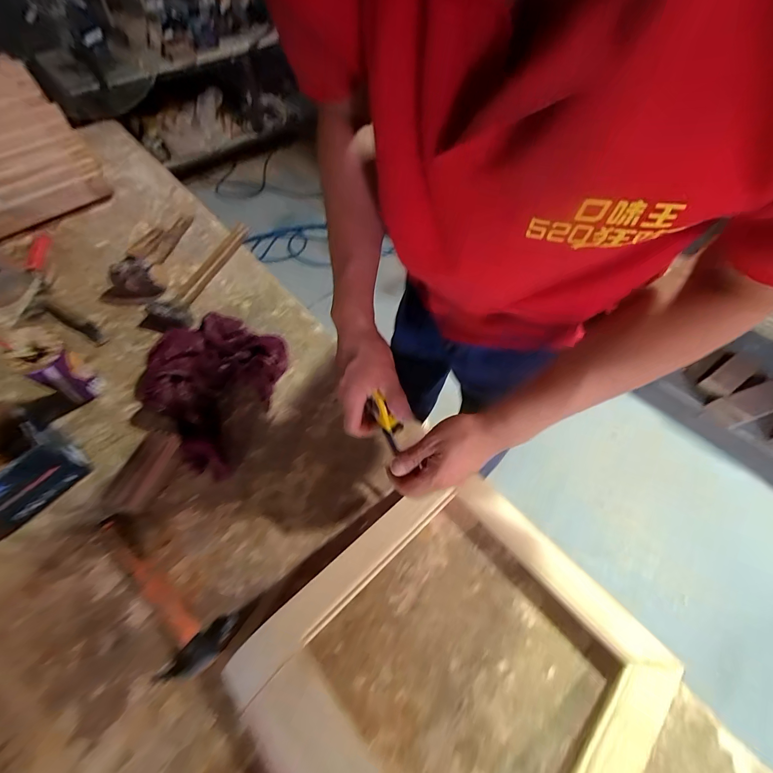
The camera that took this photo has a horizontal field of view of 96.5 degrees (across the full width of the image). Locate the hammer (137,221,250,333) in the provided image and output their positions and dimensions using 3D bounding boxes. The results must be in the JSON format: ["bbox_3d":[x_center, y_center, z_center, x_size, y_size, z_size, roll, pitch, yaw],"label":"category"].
[{"bbox_3d":[-0.482,-0.293,0.887,0.132,0.037,0.393,8,59,7],"label":"hammer"}]

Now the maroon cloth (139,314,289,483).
[{"bbox_3d":[-0.356,-0.011,0.677,0.264,0.062,0.303,14,60,11],"label":"maroon cloth"}]

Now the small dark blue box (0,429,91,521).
[{"bbox_3d":[-0.605,0.127,0.556,0.136,0.120,0.130,30,64,19],"label":"small dark blue box"}]

